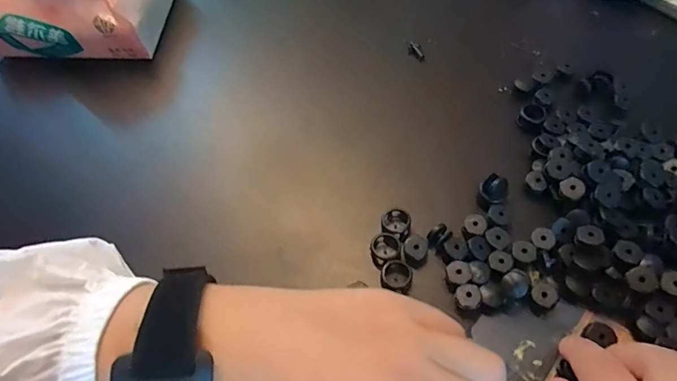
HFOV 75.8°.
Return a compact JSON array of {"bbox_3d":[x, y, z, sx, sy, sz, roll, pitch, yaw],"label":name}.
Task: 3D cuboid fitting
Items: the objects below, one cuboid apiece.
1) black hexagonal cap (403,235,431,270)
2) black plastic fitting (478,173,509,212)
[{"bbox_3d":[0.045,0.036,0.251,0.015,0.018,0.015,15,62,12],"label":"black hexagonal cap"},{"bbox_3d":[0.092,0.002,0.260,0.015,0.021,0.013,-32,63,-14],"label":"black plastic fitting"}]

